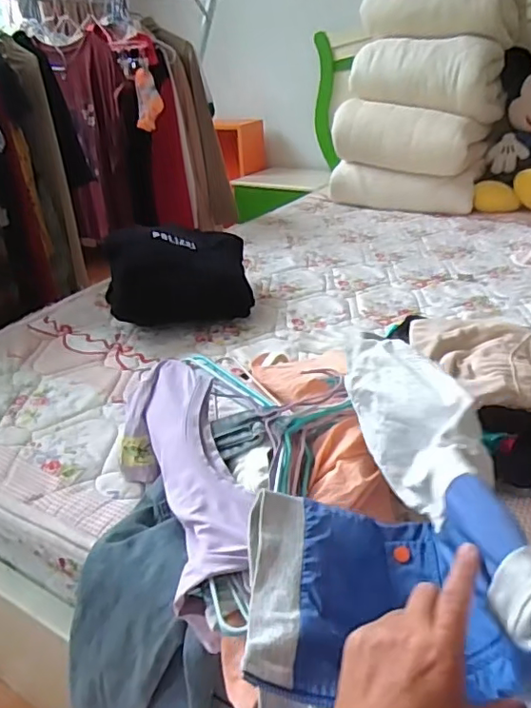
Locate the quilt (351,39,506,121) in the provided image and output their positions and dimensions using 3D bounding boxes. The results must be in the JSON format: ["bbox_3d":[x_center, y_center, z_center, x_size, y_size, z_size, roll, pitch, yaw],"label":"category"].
[{"bbox_3d":[0.508,-0.859,1.725,0.440,0.195,0.244,11,32,23],"label":"quilt"}]

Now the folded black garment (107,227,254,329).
[{"bbox_3d":[-0.168,-0.160,1.109,0.293,0.160,0.173,-10,31,-17],"label":"folded black garment"}]

